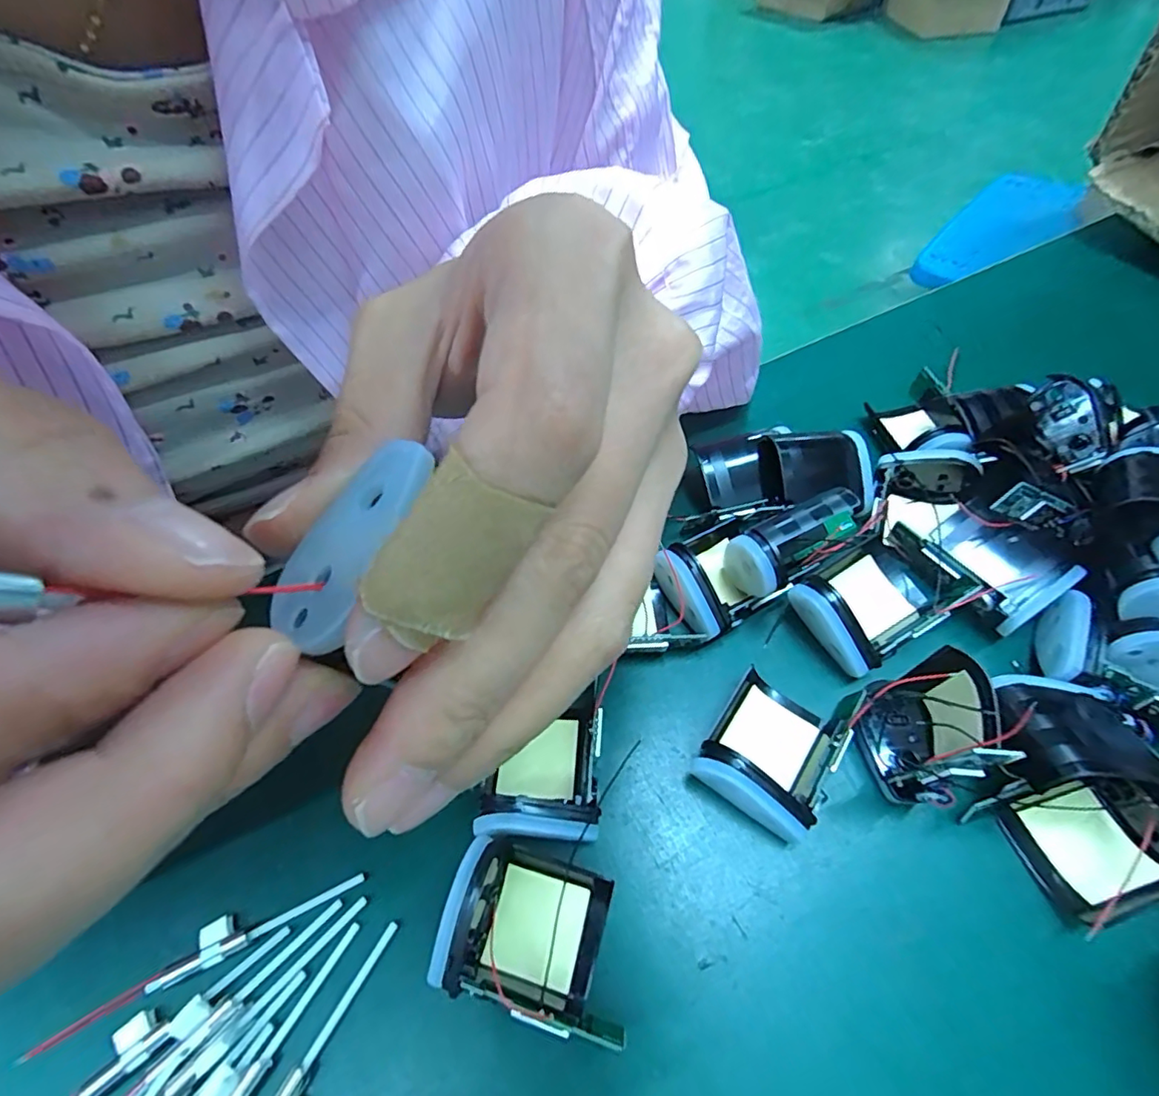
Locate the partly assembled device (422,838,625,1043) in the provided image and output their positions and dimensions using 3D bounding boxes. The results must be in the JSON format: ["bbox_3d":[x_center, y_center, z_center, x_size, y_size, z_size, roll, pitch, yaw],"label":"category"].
[{"bbox_3d":[-0.014,0.105,0.152,0.053,0.016,0.035,11,59,10],"label":"partly assembled device"}]

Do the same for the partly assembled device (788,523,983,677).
[{"bbox_3d":[0.108,0.016,0.194,0.056,0.024,0.035,-27,59,-14],"label":"partly assembled device"}]

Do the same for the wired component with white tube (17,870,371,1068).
[{"bbox_3d":[-0.107,0.114,0.157,0.088,0.004,0.010,-24,58,-12],"label":"wired component with white tube"}]

